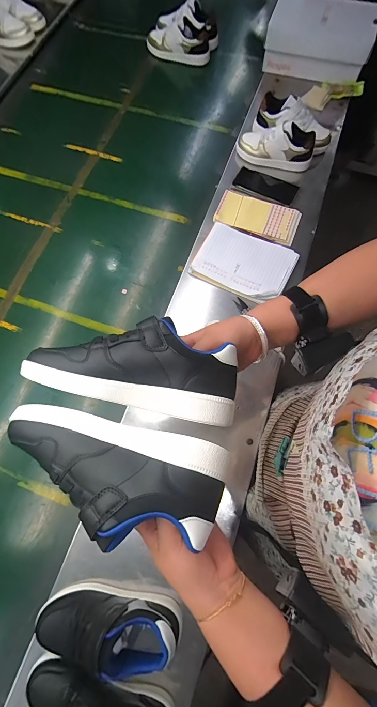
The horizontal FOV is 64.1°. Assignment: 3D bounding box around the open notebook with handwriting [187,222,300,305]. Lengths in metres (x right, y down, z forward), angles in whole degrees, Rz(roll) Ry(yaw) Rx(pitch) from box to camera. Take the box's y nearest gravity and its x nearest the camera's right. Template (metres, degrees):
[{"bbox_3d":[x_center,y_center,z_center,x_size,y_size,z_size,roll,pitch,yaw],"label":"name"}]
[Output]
[{"bbox_3d":[0.127,-0.206,0.701,0.213,0.036,0.156,25,73,10],"label":"open notebook with handwriting"}]

